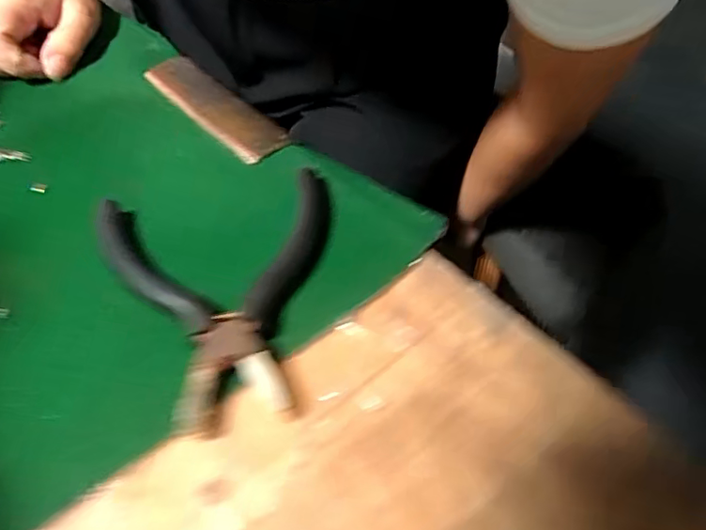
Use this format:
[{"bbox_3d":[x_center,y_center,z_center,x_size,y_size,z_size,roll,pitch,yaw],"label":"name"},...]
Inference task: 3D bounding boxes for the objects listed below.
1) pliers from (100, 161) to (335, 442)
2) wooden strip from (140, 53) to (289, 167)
[{"bbox_3d":[-0.050,0.009,0.231,0.102,0.013,0.120,-13,51,-12],"label":"pliers"},{"bbox_3d":[-0.083,-0.095,0.318,0.028,0.007,0.115,-34,58,-26],"label":"wooden strip"}]

